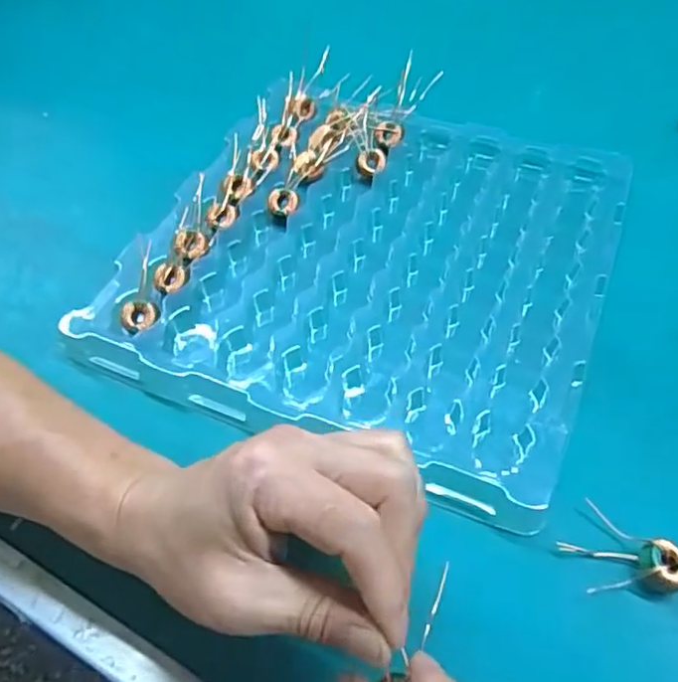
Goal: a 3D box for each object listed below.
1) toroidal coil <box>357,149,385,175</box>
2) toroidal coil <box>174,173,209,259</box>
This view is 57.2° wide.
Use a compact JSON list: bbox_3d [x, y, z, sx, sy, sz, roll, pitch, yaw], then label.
[{"bbox_3d":[0.025,-0.132,0.463,0.021,0.011,0.019,-35,87,-10],"label":"toroidal coil"},{"bbox_3d":[-0.097,-0.084,0.417,0.020,0.016,0.061,3,76,4],"label":"toroidal coil"}]

